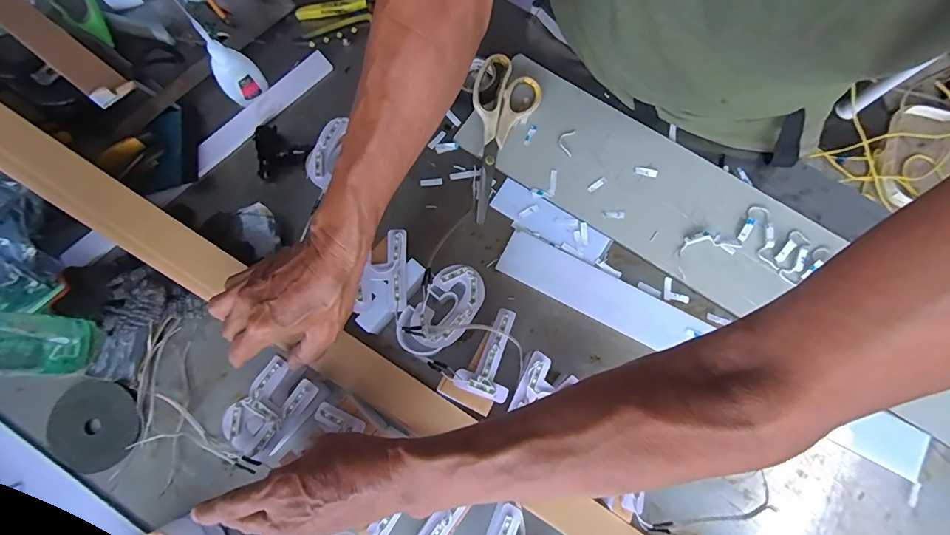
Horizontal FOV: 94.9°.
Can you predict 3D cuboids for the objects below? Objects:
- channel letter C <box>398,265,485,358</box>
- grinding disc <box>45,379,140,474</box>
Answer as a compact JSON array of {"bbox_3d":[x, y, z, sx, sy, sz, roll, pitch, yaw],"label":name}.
[{"bbox_3d":[-0.032,0.042,0.422,0.055,0.021,0.097,43,80,8],"label":"channel letter C"},{"bbox_3d":[-0.383,0.159,0.438,0.086,0.007,0.086,0,78,0],"label":"grinding disc"}]

